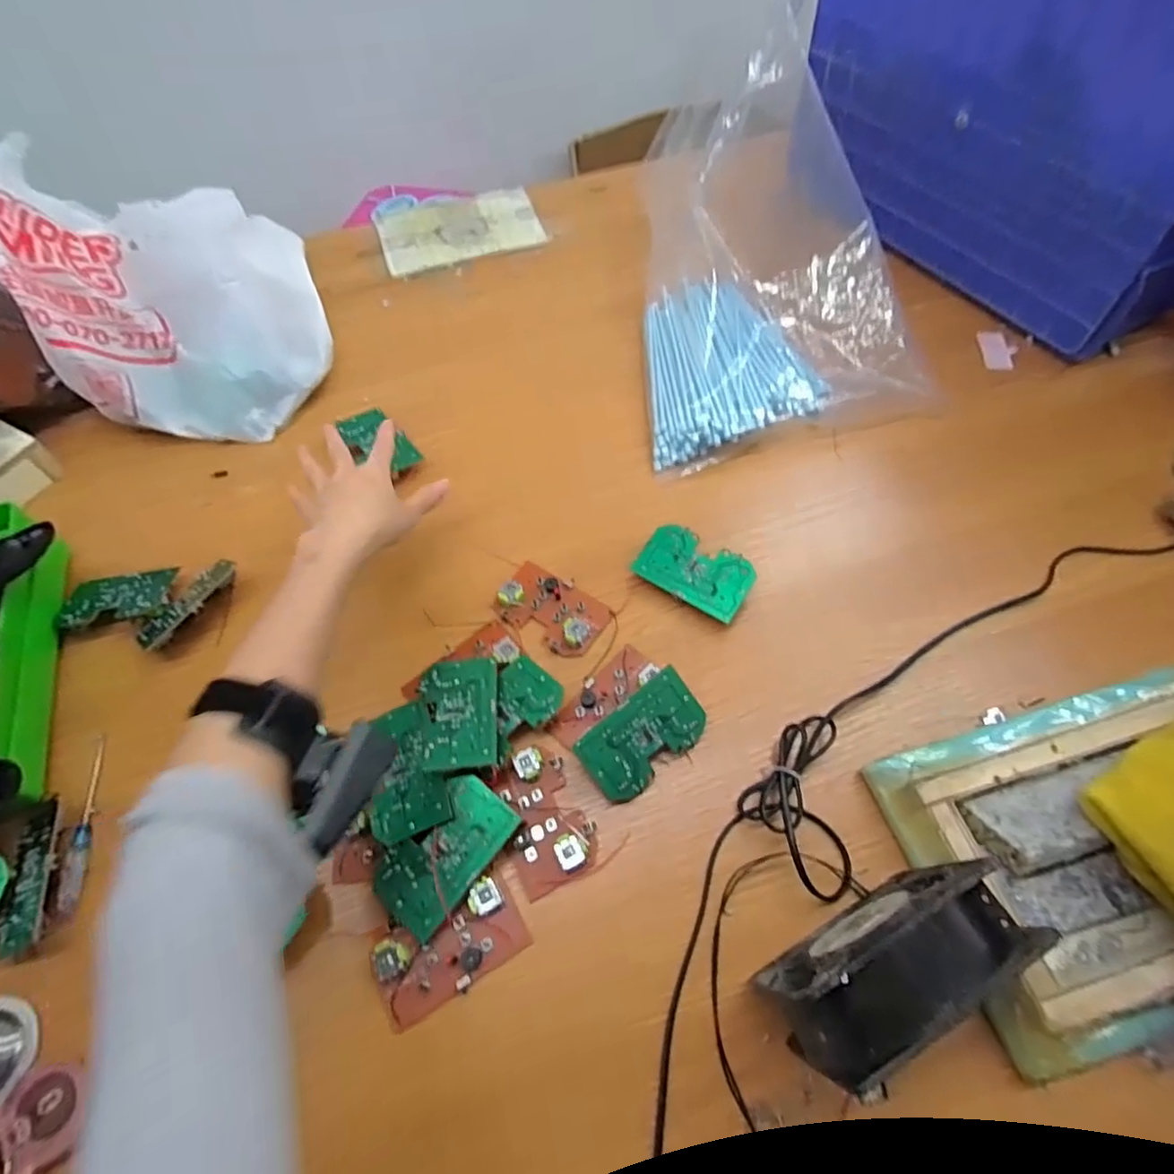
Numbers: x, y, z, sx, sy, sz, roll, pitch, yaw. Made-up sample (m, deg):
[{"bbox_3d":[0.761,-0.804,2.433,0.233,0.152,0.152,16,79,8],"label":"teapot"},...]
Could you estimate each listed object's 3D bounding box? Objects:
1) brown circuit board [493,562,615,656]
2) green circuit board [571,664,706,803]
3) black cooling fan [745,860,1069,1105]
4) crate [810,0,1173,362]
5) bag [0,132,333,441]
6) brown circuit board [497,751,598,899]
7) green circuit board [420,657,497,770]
[{"bbox_3d":[-0.028,0.017,0.498,0.085,0.013,0.055,29,66,19],"label":"brown circuit board"},{"bbox_3d":[0.041,0.103,0.429,0.091,0.005,0.053,-37,94,-16],"label":"green circuit board"},{"bbox_3d":[0.150,0.193,0.313,0.126,0.109,0.048,-30,63,-13],"label":"black cooling fan"},{"bbox_3d":[0.414,-0.465,0.581,0.145,0.289,0.436,-30,63,-13],"label":"crate"},{"bbox_3d":[-0.407,-0.301,0.594,0.258,0.191,0.277,-41,66,-18],"label":"bag"},{"bbox_3d":[-0.030,0.155,0.417,0.053,0.015,0.089,-23,61,-9],"label":"brown circuit board"},{"bbox_3d":[-0.090,0.087,0.432,0.052,0.004,0.087,-6,45,-3],"label":"green circuit board"}]

